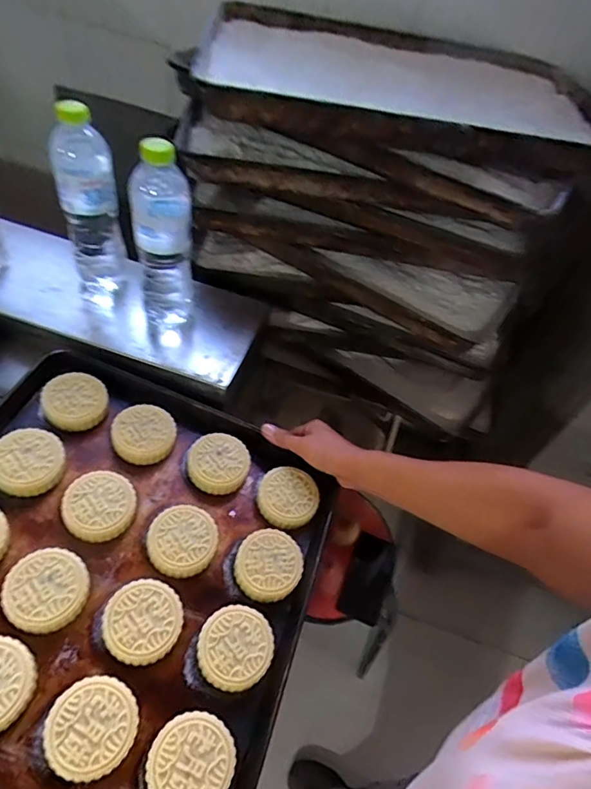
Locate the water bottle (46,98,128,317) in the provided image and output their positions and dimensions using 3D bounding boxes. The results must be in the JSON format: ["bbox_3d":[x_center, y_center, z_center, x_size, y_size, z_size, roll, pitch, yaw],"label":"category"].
[{"bbox_3d":[-0.253,-0.224,0.612,0.065,0.238,0.056,-12,43,-20],"label":"water bottle"}]

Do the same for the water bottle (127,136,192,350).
[{"bbox_3d":[-0.155,-0.166,0.592,0.066,0.239,0.055,-5,41,-12],"label":"water bottle"}]

